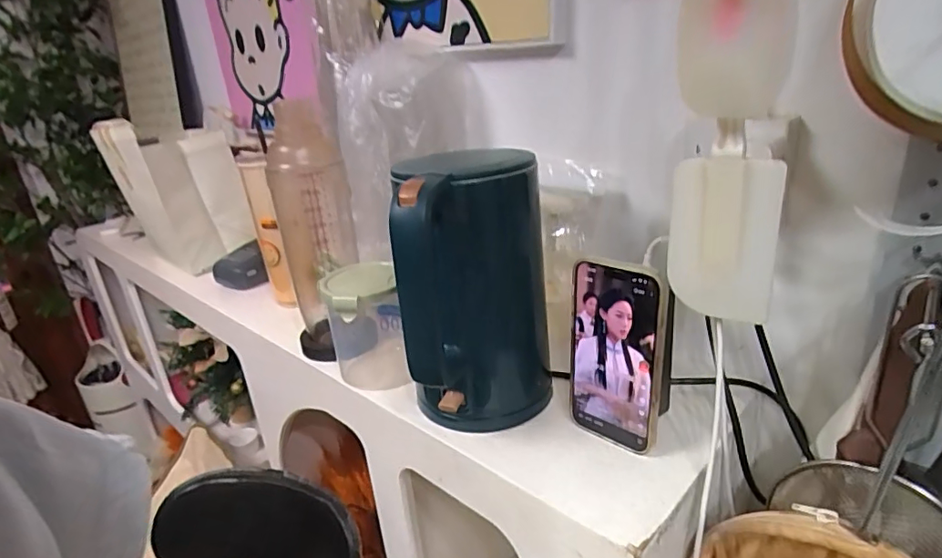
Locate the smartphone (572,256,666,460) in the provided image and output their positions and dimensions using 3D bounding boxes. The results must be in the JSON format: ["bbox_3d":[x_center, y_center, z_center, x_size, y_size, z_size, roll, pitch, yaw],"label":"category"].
[{"bbox_3d":[0.120,0.065,0.447,0.082,0.163,0.011,15,26,43],"label":"smartphone"}]

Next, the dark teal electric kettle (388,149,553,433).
[{"bbox_3d":[0.008,0.021,0.477,0.119,0.244,0.139,-3,22,5],"label":"dark teal electric kettle"}]

